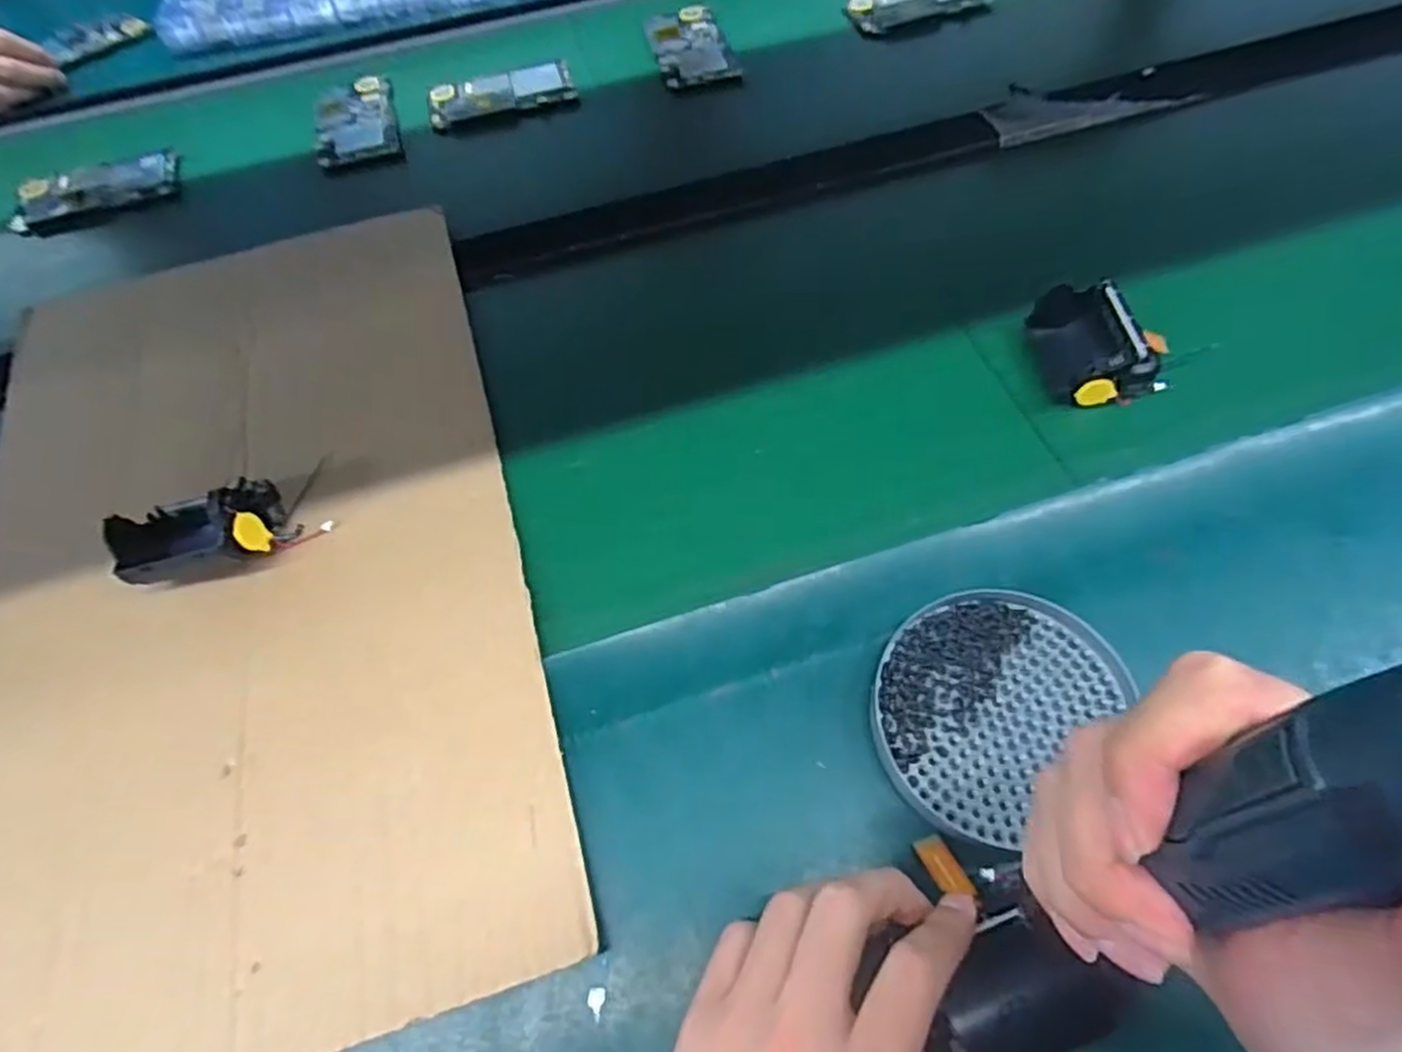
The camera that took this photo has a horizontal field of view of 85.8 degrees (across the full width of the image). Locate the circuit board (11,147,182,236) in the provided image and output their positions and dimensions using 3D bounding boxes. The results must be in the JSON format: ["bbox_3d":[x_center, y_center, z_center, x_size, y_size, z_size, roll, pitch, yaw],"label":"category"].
[{"bbox_3d":[-0.489,-0.273,0.614,0.123,0.013,0.049,-25,70,-15],"label":"circuit board"}]

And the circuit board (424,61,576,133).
[{"bbox_3d":[-0.173,-0.374,0.652,0.123,0.008,0.050,-16,66,-7],"label":"circuit board"}]

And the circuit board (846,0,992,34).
[{"bbox_3d":[0.198,-0.488,0.698,0.121,0.012,0.057,-8,65,1],"label":"circuit board"}]

